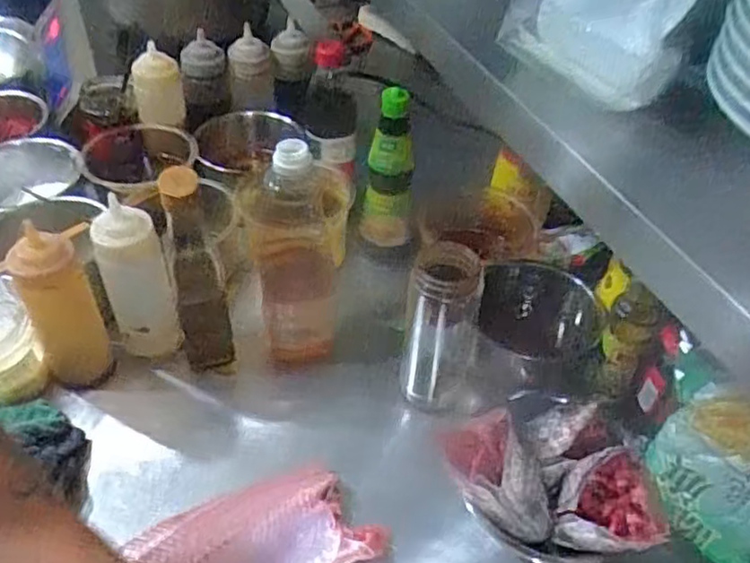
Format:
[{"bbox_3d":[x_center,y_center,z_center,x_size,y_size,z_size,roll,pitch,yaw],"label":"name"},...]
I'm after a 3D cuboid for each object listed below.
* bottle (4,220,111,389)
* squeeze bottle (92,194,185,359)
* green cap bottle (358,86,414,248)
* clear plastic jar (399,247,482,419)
[{"bbox_3d":[-0.299,0.032,0.645,0.059,0.178,0.052,-24,51,-24],"label":"bottle"},{"bbox_3d":[-0.236,0.007,0.669,0.059,0.166,0.053,-20,50,-21],"label":"squeeze bottle"},{"bbox_3d":[0.013,-0.124,0.766,0.058,0.179,0.045,2,45,0],"label":"green cap bottle"},{"bbox_3d":[0.062,0.047,0.650,0.072,0.177,0.058,11,46,10],"label":"clear plastic jar"}]

